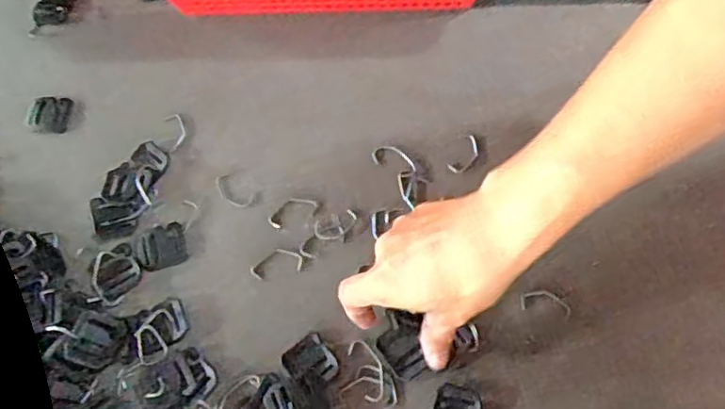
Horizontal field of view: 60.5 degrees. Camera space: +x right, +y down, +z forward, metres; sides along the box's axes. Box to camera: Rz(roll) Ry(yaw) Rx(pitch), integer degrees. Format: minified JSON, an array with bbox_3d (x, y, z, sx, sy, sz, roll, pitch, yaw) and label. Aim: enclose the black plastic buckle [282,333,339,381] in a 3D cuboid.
[{"bbox_3d":[-0.035,0.104,0.413,0.029,0.004,0.031,-37,72,-11],"label":"black plastic buckle"}]

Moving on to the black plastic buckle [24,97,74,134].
[{"bbox_3d":[-0.252,-0.073,0.496,0.036,0.004,0.030,3,69,3],"label":"black plastic buckle"}]

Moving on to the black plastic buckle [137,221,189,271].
[{"bbox_3d":[-0.146,0.031,0.449,0.035,0.004,0.031,-20,69,-5],"label":"black plastic buckle"}]

